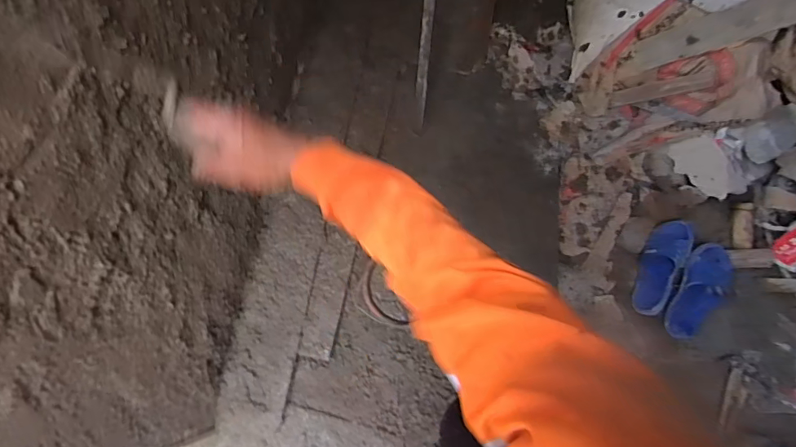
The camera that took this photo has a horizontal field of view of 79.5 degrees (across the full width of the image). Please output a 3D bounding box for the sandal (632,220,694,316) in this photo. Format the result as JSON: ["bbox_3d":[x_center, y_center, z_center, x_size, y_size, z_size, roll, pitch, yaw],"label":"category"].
[{"bbox_3d":[0.766,0.120,1.390,0.095,0.083,0.281,24,77,8],"label":"sandal"}]

